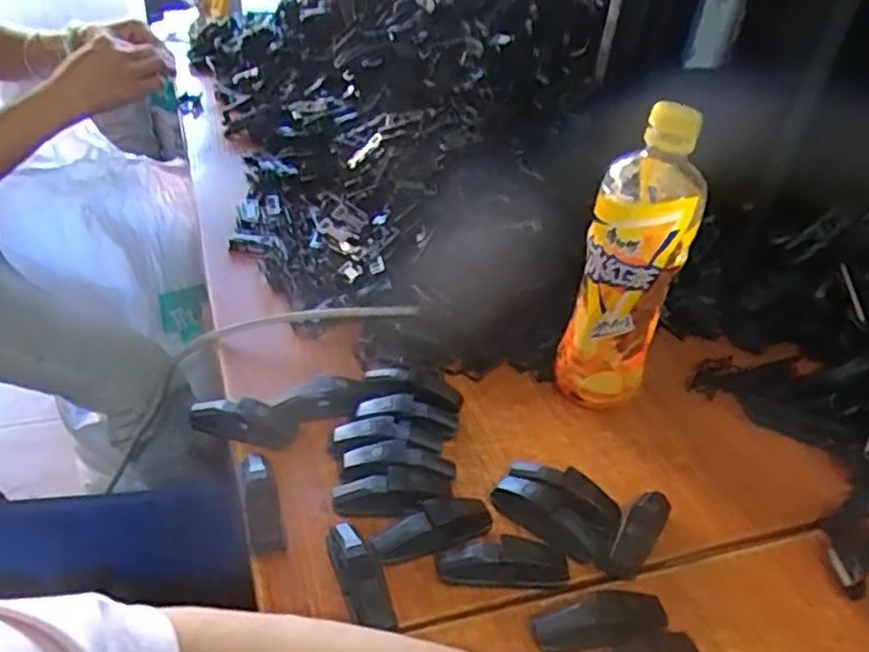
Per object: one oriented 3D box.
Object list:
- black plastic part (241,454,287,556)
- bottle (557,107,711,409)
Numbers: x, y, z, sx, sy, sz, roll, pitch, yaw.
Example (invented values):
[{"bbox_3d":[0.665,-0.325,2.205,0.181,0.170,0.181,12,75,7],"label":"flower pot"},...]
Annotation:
[{"bbox_3d":[-0.101,0.105,0.423,0.020,0.020,0.060,-6,39,-17],"label":"black plastic part"},{"bbox_3d":[0.135,-0.039,0.502,0.065,0.208,0.081,17,38,13],"label":"bottle"}]

